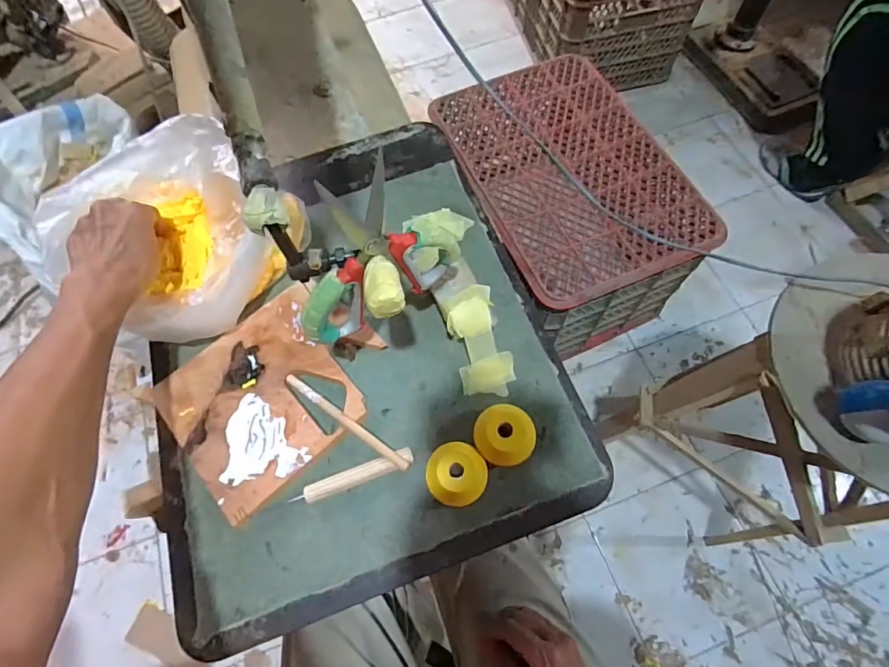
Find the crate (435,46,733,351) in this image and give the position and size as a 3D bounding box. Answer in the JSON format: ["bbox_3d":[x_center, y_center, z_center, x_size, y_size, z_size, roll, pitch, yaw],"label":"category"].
[{"bbox_3d":[0.271,-0.304,1.075,0.398,0.289,0.603,-24,68,-7],"label":"crate"}]

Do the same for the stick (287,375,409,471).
[{"bbox_3d":[-0.083,0.073,0.380,0.131,0.006,0.008,33,72,16],"label":"stick"}]

